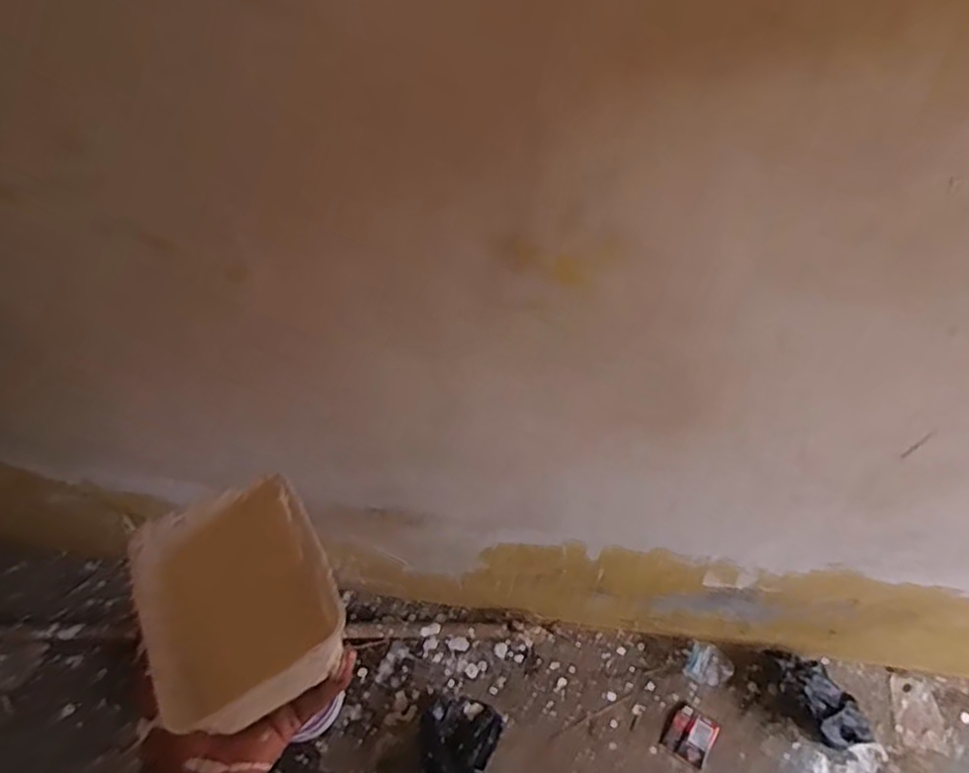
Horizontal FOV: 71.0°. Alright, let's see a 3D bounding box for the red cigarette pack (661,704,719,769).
[{"bbox_3d":[0.404,0.681,1.327,0.083,0.013,0.089,28,63,15],"label":"red cigarette pack"}]

